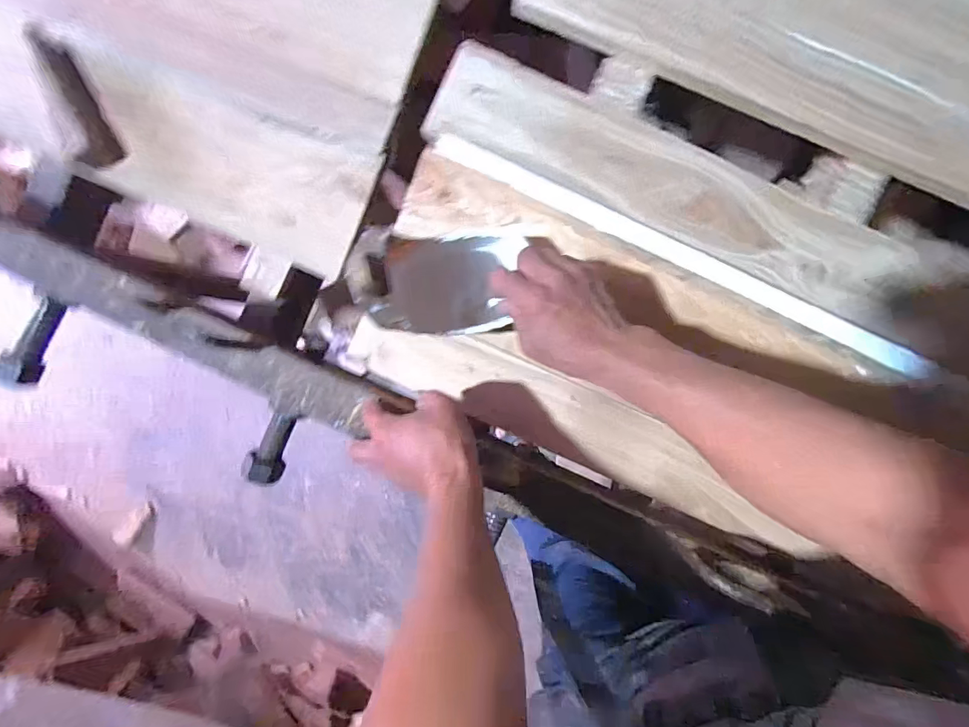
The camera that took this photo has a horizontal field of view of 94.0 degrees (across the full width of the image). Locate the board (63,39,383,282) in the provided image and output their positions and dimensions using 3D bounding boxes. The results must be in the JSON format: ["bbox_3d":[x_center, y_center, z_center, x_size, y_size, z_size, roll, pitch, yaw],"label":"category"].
[{"bbox_3d":[-0.324,-0.243,0.547,0.377,0.019,0.152,22,94,2],"label":"board"}]

